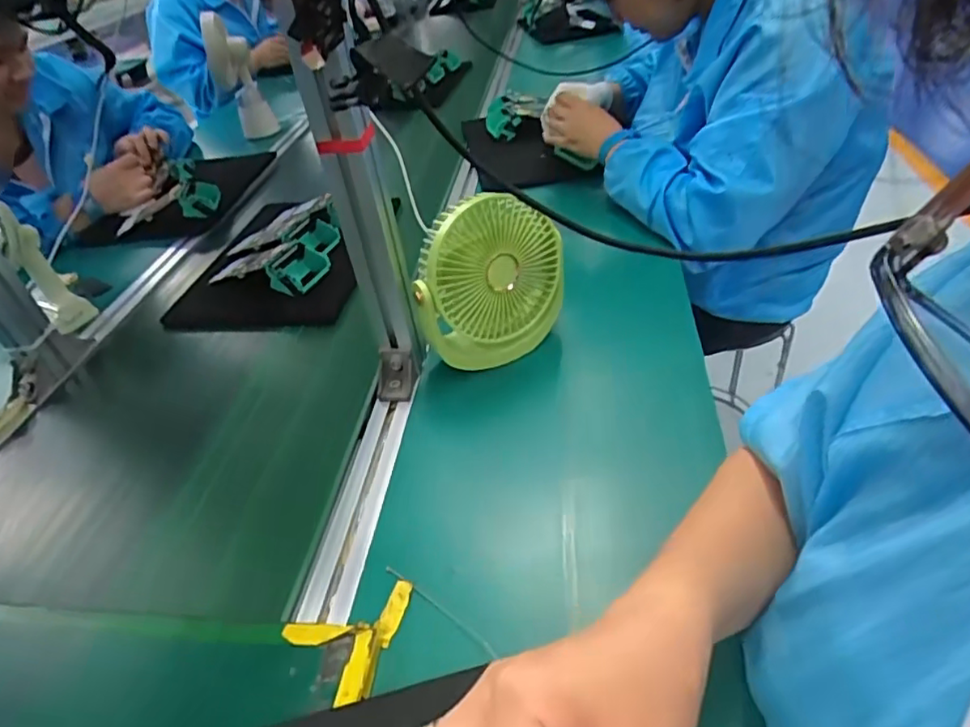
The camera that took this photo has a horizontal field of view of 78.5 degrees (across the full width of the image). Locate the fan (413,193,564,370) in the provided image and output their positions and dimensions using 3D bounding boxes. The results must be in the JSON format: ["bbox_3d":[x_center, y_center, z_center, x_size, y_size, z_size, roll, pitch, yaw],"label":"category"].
[{"bbox_3d":[0.004,-0.085,0.601,0.150,0.158,0.077,-32,46,-27],"label":"fan"}]

